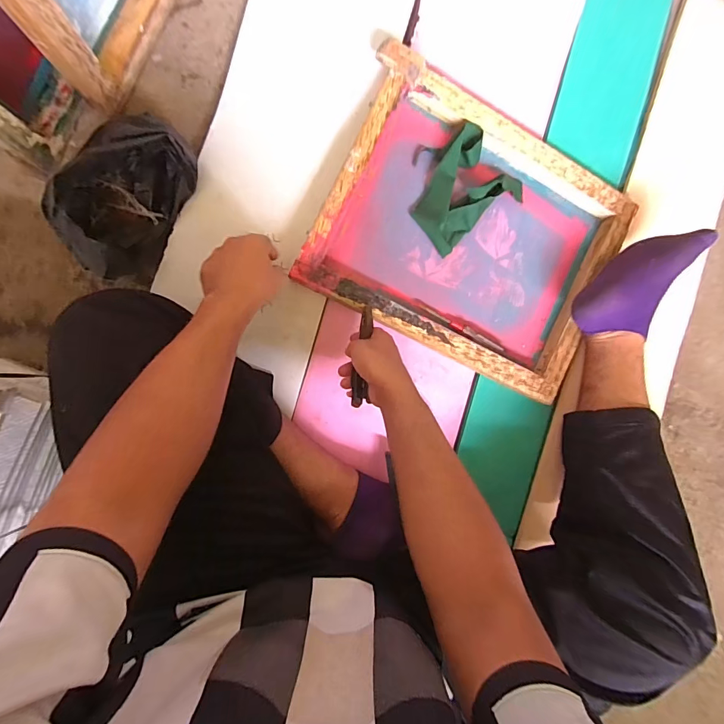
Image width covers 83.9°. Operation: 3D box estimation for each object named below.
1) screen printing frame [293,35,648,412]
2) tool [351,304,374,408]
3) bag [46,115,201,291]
[{"bbox_3d":[0.179,-0.206,0.654,0.466,0.043,0.388,24,89,-9],"label":"screen printing frame"},{"bbox_3d":[0.002,-0.011,0.575,0.019,0.020,0.152,8,76,-9],"label":"tool"},{"bbox_3d":[-0.312,-0.218,0.532,0.113,0.090,0.207,26,87,-11],"label":"bag"}]

